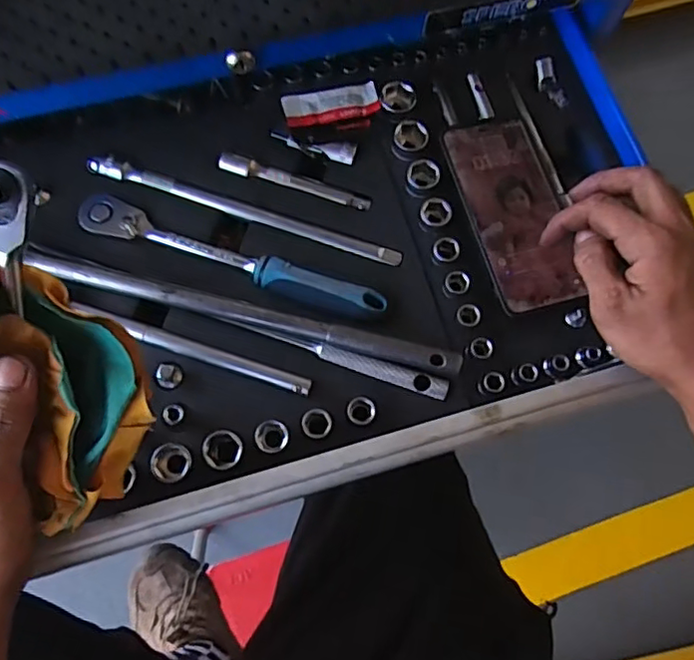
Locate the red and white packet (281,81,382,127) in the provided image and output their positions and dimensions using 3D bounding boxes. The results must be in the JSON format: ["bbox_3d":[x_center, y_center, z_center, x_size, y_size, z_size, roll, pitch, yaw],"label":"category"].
[{"bbox_3d":[-0.013,-0.190,0.488,0.079,0.004,0.031,-11,71,-7],"label":"red and white packet"}]

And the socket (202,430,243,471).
[{"bbox_3d":[-0.084,0.084,0.403,0.026,0.025,0.025,13,70,2],"label":"socket"}]

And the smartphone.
[{"bbox_3d":[0.136,-0.095,0.456,0.079,0.012,0.158,-11,74,-13],"label":"smartphone"}]

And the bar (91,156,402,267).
[{"bbox_3d":[-0.080,-0.094,0.456,0.251,0.012,0.017,17,70,4],"label":"bar"}]

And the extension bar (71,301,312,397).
[{"bbox_3d":[-0.111,0.014,0.421,0.177,0.013,0.014,18,70,4],"label":"extension bar"}]

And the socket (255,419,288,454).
[{"bbox_3d":[-0.052,0.075,0.403,0.022,0.017,0.022,1,70,-2],"label":"socket"}]

